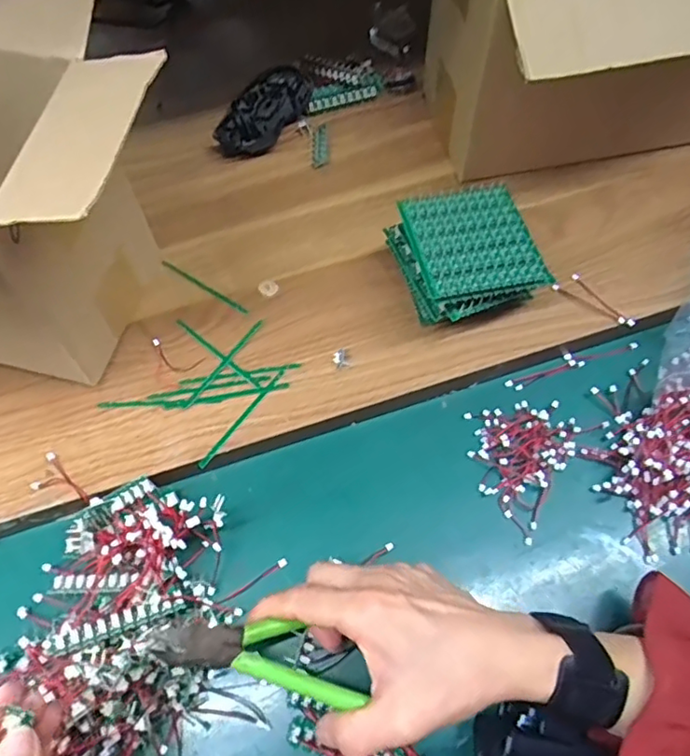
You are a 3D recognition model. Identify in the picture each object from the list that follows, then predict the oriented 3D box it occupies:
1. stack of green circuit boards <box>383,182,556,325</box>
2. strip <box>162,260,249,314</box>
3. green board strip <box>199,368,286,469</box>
[{"bbox_3d":[0.086,-0.082,0.435,0.083,0.061,0.092,-16,64,-7],"label":"stack of green circuit boards"},{"bbox_3d":[-0.109,-0.072,0.467,0.083,0.007,0.005,30,68,17],"label":"strip"},{"bbox_3d":[-0.071,0.026,0.418,0.006,0.004,0.089,32,68,18],"label":"green board strip"}]

